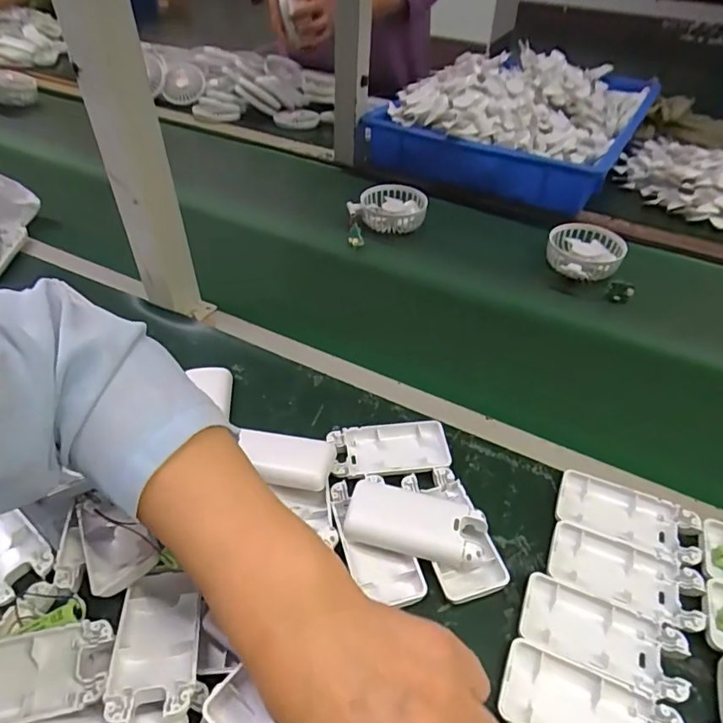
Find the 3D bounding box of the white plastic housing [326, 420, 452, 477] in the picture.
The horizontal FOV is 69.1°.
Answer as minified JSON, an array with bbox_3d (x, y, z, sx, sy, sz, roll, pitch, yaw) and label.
[{"bbox_3d":[0.023,0.072,0.422,0.095,0.016,0.050,-6,46,-7],"label":"white plastic housing"}]

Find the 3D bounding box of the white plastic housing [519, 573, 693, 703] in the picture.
[{"bbox_3d":[0.147,0.169,0.323,0.094,0.010,0.045,17,47,16],"label":"white plastic housing"}]

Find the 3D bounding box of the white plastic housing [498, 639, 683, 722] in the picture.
[{"bbox_3d":[0.126,0.199,0.294,0.095,0.011,0.045,18,48,17],"label":"white plastic housing"}]

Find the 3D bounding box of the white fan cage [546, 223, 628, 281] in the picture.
[{"bbox_3d":[0.278,-0.141,0.658,0.086,0.034,0.110,13,45,12],"label":"white fan cage"}]

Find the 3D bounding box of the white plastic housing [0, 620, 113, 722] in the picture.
[{"bbox_3d":[-0.191,0.179,0.291,0.099,0.022,0.044,-9,46,-9],"label":"white plastic housing"}]

